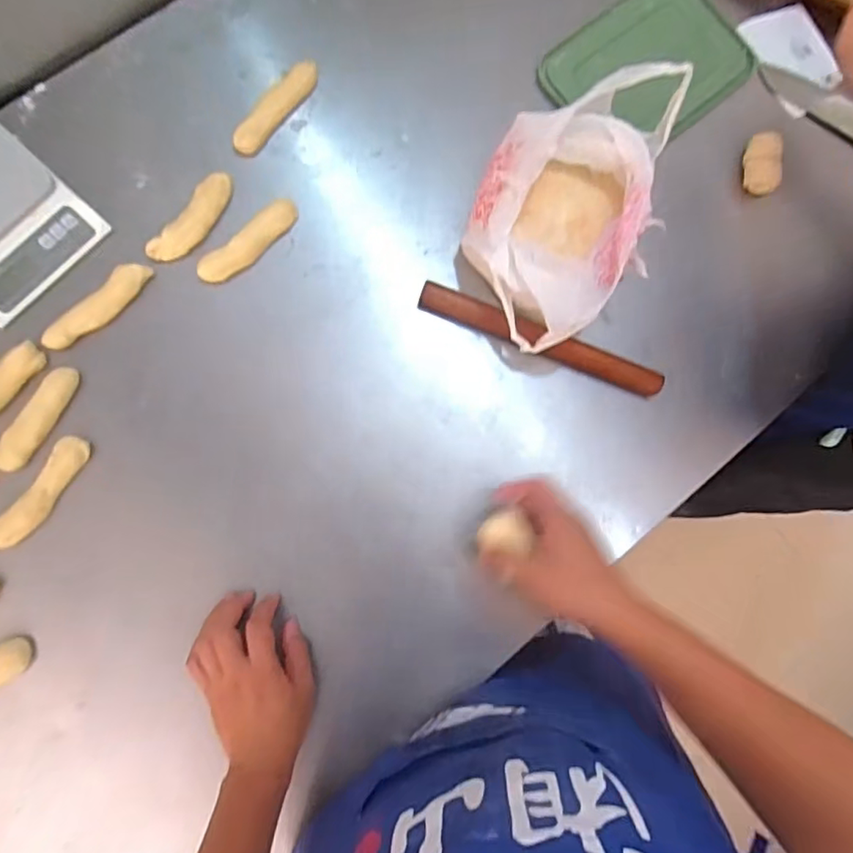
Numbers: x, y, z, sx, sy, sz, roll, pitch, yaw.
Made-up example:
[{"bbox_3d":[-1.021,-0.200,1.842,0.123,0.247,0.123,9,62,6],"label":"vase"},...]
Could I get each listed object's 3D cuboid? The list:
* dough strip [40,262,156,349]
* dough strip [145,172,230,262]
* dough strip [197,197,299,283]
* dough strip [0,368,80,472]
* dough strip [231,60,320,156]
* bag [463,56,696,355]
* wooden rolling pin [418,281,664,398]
[{"bbox_3d":[-0.331,-0.121,0.586,0.029,0.017,0.120,42,84,-1],"label":"dough strip"},{"bbox_3d":[-0.242,-0.216,0.605,0.034,0.015,0.114,38,84,-1],"label":"dough strip"},{"bbox_3d":[-0.185,-0.194,0.608,0.122,0.018,0.029,-41,90,-6],"label":"dough strip"},{"bbox_3d":[-0.384,-0.007,0.570,0.028,0.023,0.111,26,84,-3],"label":"dough strip"},{"bbox_3d":[-0.164,-0.346,0.627,0.028,0.020,0.122,40,84,-1],"label":"dough strip"},{"bbox_3d":[0.145,-0.224,0.604,0.179,0.097,0.284,28,83,-3],"label":"bag"},{"bbox_3d":[0.125,-0.093,0.625,0.273,0.030,0.029,21,85,-3],"label":"wooden rolling pin"}]

